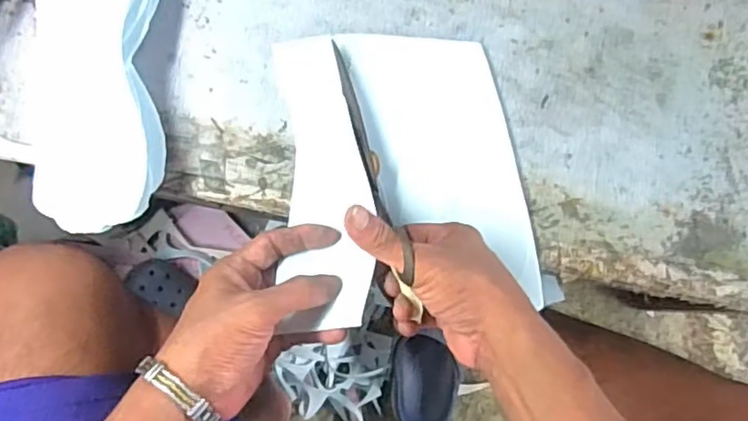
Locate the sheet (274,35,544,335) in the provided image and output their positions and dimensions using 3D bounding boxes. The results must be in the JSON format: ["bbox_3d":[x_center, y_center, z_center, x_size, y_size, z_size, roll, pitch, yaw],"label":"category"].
[{"bbox_3d":[0.030,-0.039,0.490,0.198,0.082,0.225,-2,82,-3],"label":"sheet"}]

